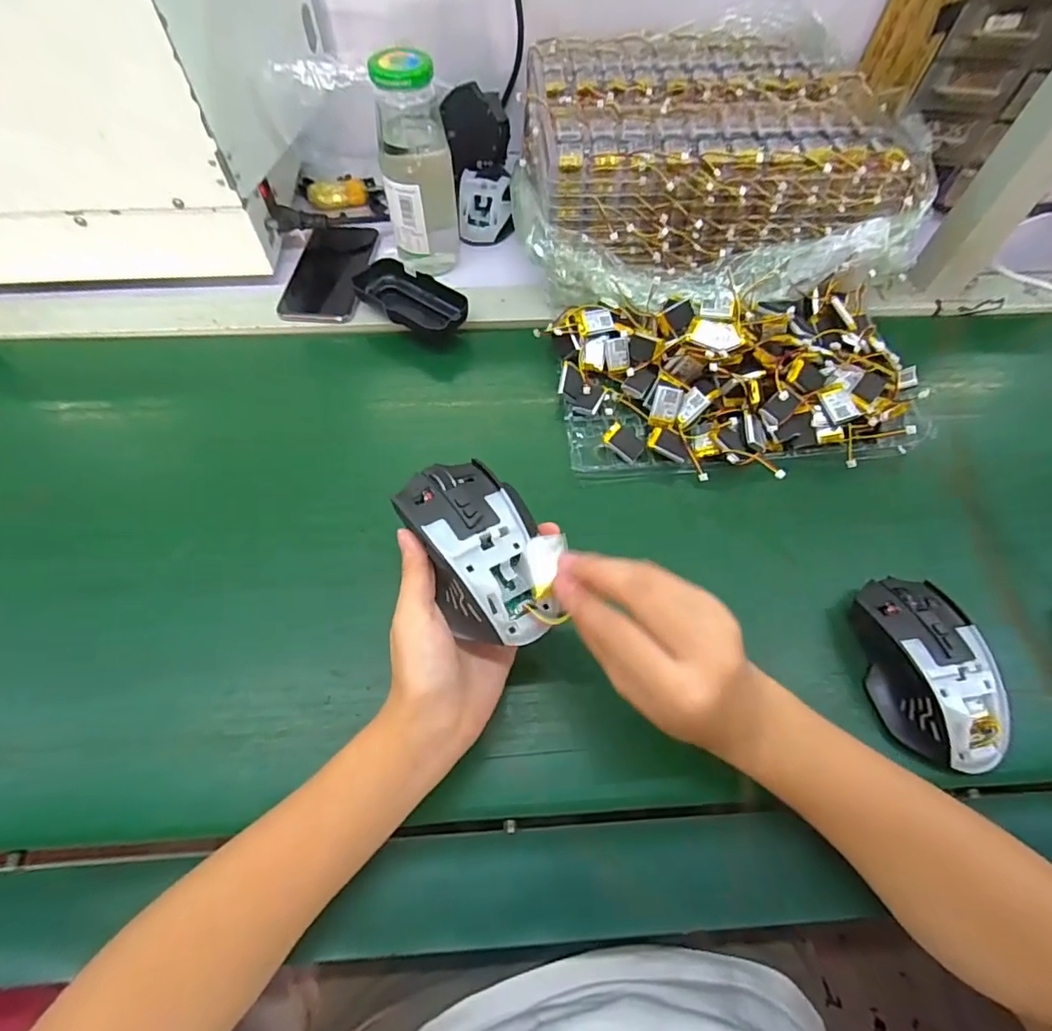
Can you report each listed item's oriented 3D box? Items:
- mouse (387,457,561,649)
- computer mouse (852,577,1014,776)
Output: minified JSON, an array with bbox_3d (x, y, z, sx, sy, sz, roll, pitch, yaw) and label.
[{"bbox_3d":[-0.026,0.016,0.290,0.060,0.034,0.108,-26,63,-14],"label":"mouse"},{"bbox_3d":[0.245,0.095,0.326,0.068,0.043,0.115,-8,60,-5],"label":"computer mouse"}]

